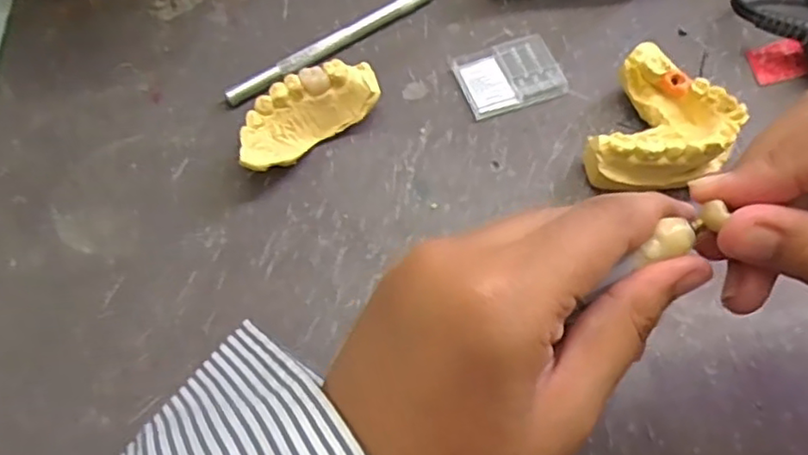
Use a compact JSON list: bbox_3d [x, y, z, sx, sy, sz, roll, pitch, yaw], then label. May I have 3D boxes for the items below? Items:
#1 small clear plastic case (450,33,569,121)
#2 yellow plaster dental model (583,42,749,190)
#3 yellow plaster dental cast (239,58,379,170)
[{"bbox_3d":[0.049,-0.071,0.299,0.044,0.008,0.035,-17,63,-5],"label":"small clear plastic case"},{"bbox_3d":[0.108,-0.040,0.268,0.051,0.028,0.060,22,66,14],"label":"yellow plaster dental model"},{"bbox_3d":[-0.042,-0.049,0.283,0.068,0.026,0.026,-36,66,-14],"label":"yellow plaster dental cast"}]

